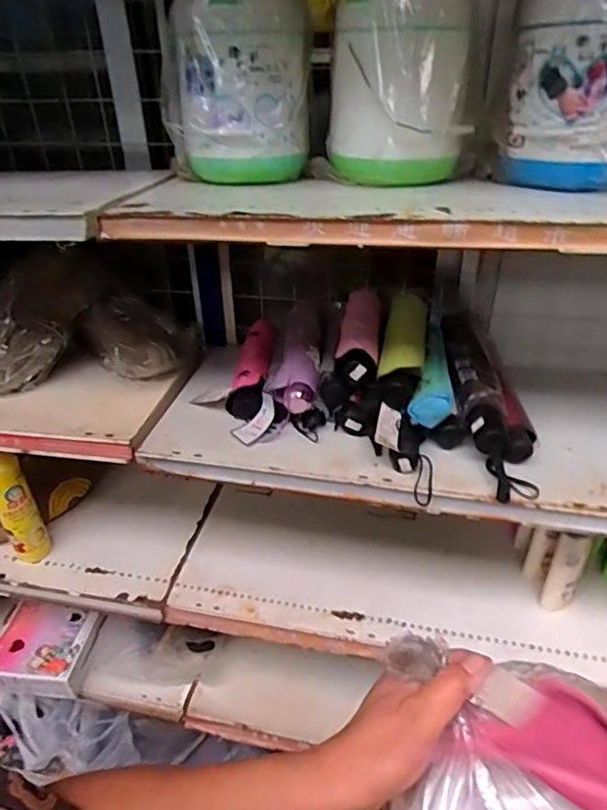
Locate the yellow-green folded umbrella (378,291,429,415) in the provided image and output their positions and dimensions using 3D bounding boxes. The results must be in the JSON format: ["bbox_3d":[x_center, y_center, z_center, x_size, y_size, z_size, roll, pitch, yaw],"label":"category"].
[{"bbox_3d":[0.144,-0.084,0.787,0.063,0.068,0.212,7,34,12],"label":"yellow-green folded umbrella"}]

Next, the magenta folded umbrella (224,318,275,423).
[{"bbox_3d":[-0.078,-0.062,0.869,0.063,0.046,0.240,1,33,4],"label":"magenta folded umbrella"}]

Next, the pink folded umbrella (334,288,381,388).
[{"bbox_3d":[0.082,-0.109,0.814,0.067,0.044,0.243,3,33,7],"label":"pink folded umbrella"}]

